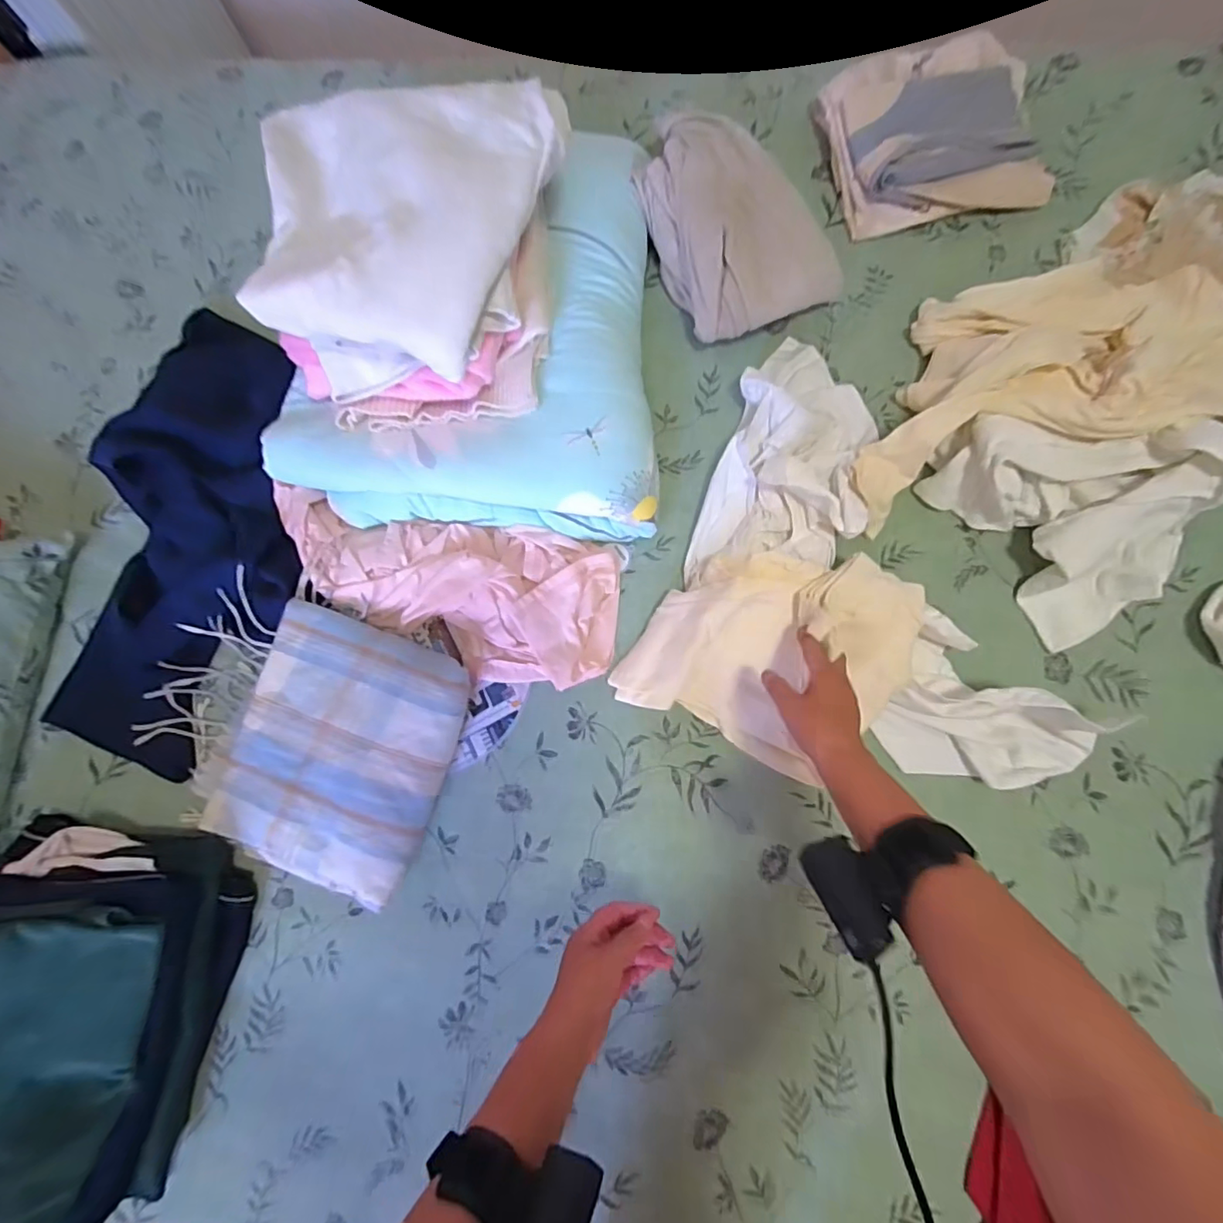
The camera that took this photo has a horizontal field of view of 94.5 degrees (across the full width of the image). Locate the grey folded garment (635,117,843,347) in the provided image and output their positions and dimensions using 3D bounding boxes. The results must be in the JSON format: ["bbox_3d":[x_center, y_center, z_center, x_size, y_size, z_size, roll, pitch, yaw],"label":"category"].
[{"bbox_3d":[0.145,-0.492,0.694,0.190,0.082,0.303,-25,79,-1],"label":"grey folded garment"}]

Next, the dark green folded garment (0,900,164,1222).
[{"bbox_3d":[-0.552,0.390,0.487,0.216,0.092,0.258,8,81,4],"label":"dark green folded garment"}]

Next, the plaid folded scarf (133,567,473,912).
[{"bbox_3d":[-0.348,0.137,0.633,0.334,0.054,0.275,19,82,7],"label":"plaid folded scarf"}]

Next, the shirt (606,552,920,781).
[{"bbox_3d":[0.170,0.035,0.594,0.262,0.095,0.226,23,82,6],"label":"shirt"}]

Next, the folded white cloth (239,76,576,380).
[{"bbox_3d":[-0.207,-0.393,0.540,0.271,0.048,0.304,14,81,5],"label":"folded white cloth"}]

